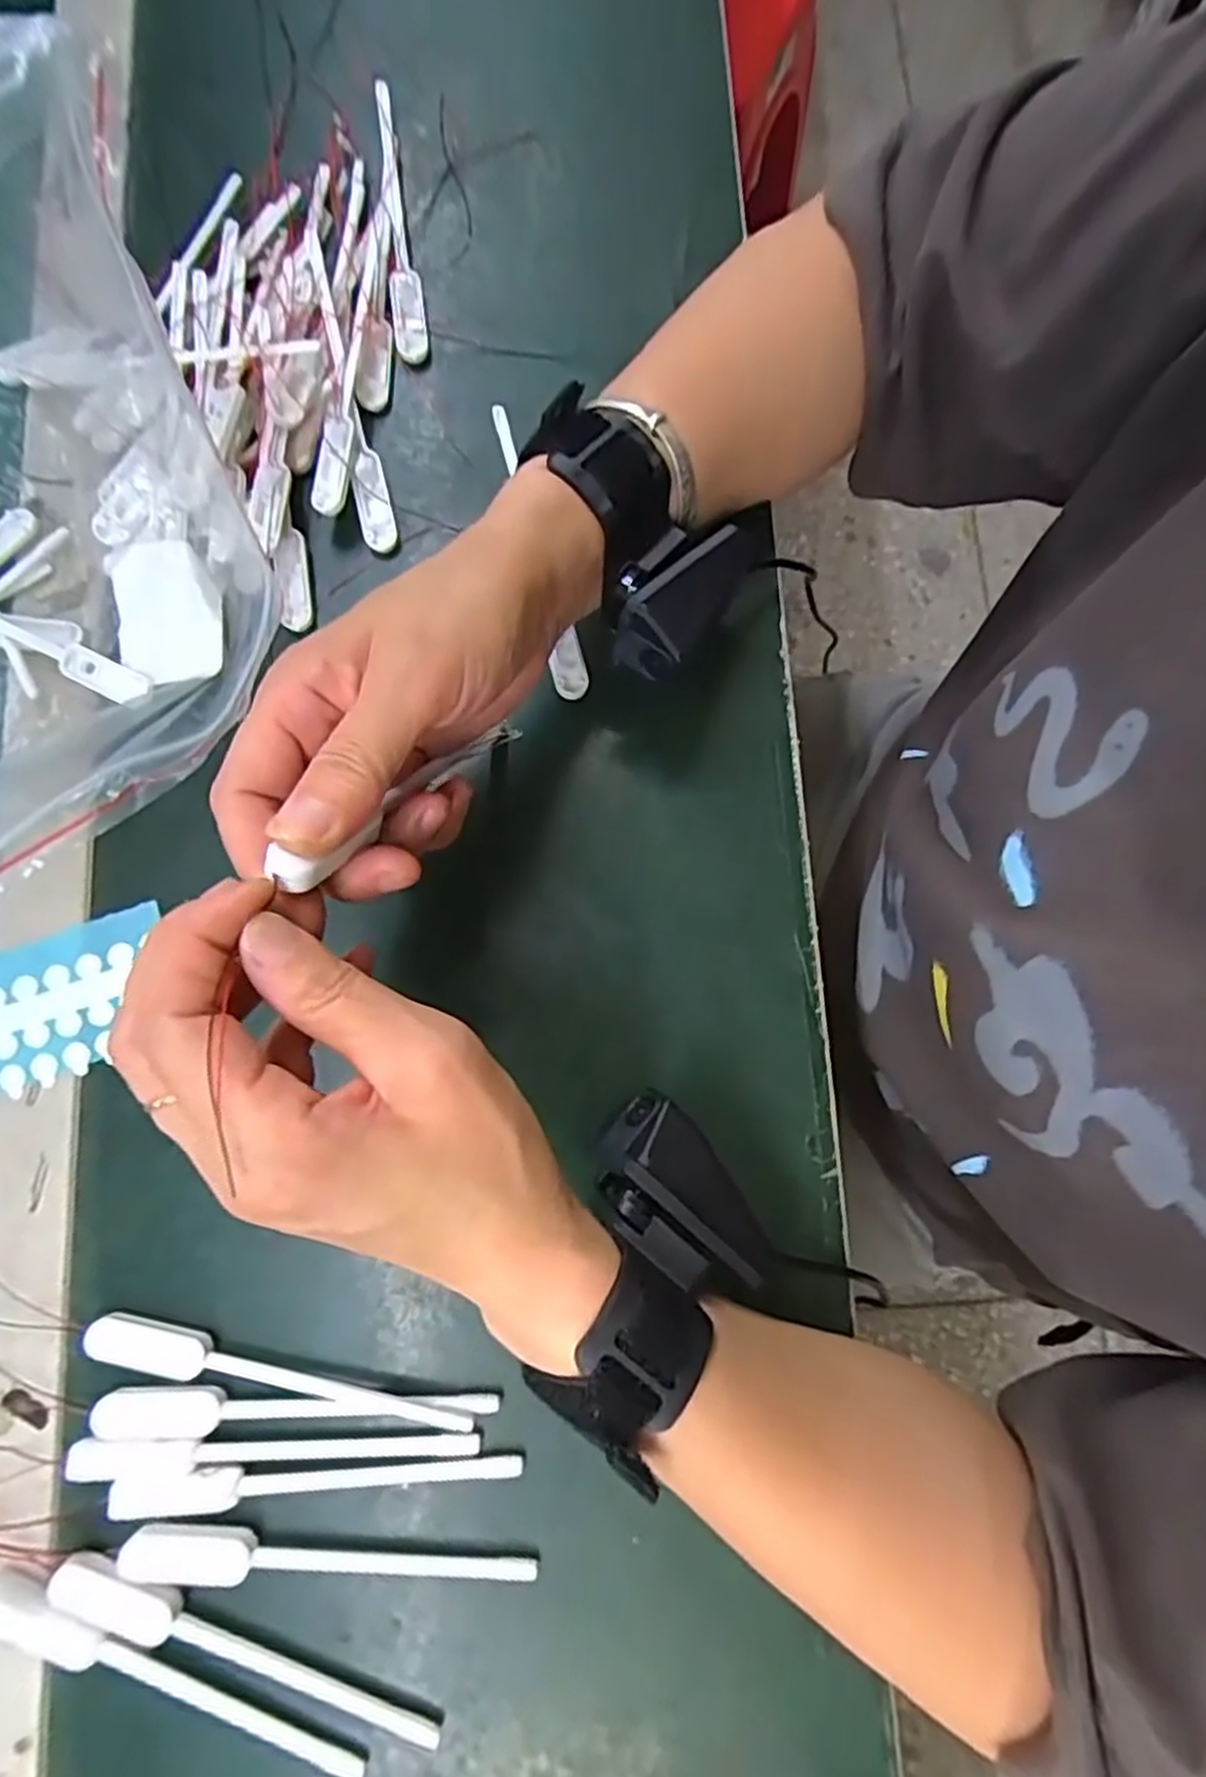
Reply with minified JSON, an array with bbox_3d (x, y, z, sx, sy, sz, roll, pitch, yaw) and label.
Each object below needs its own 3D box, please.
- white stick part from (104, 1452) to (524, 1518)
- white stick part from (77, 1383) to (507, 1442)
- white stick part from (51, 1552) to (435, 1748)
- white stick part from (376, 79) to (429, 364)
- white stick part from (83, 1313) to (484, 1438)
[{"bbox_3d":[-0.103,0.215,0.278,0.143,0.011,0.014,-2,80,-1],"label":"white stick part"},{"bbox_3d":[-0.112,0.192,0.282,0.145,0.006,0.017,0,80,0],"label":"white stick part"},{"bbox_3d":[-0.127,0.272,0.271,0.145,0.009,0.018,24,81,4],"label":"white stick part"},{"bbox_3d":[-0.100,-0.320,0.366,0.016,0.010,0.142,-10,80,-2],"label":"white stick part"},{"bbox_3d":[-0.120,0.180,0.284,0.144,0.006,0.016,12,80,2],"label":"white stick part"}]

